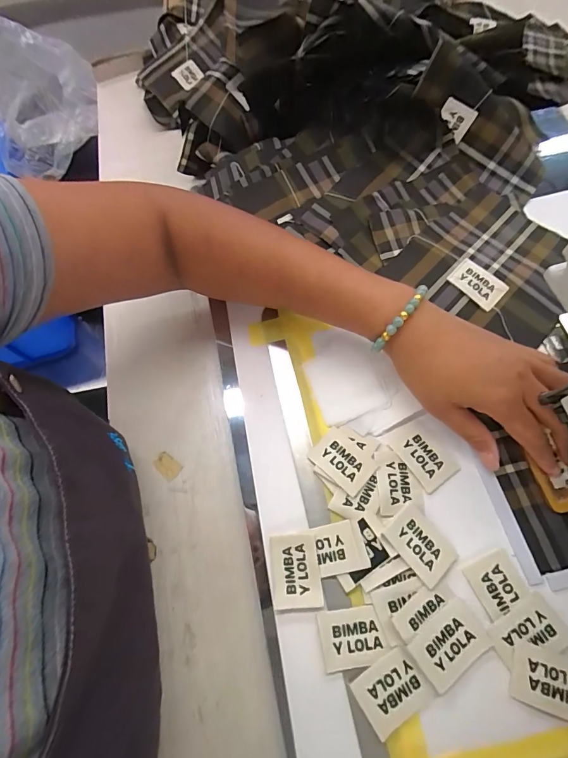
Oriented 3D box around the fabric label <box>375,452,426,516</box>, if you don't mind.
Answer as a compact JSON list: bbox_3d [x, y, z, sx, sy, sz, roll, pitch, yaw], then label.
[{"bbox_3d":[0.091,0.081,0.297,0.034,0.004,0.046,-2,67,3],"label":"fabric label"}]

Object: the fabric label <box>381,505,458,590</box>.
[{"bbox_3d":[0.099,0.121,0.276,0.034,0.004,0.048,-35,75,-22],"label":"fabric label"}]

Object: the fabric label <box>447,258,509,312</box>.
[{"bbox_3d":[0.183,-0.090,0.359,0.048,0.007,0.035,41,75,18],"label":"fabric label"}]

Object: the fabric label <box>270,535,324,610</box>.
[{"bbox_3d":[0.008,0.140,0.277,0.034,0.005,0.047,-7,67,1],"label":"fabric label"}]

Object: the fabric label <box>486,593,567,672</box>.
[{"bbox_3d":[0.164,0.172,0.254,0.049,0.004,0.032,-27,63,-9],"label":"fabric label"}]

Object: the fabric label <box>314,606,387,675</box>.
[{"bbox_3d":[0.046,0.178,0.261,0.042,0.004,0.033,-11,67,-1],"label":"fabric label"}]

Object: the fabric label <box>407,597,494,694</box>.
[{"bbox_3d":[0.111,0.177,0.252,0.049,0.004,0.033,-31,74,-16],"label":"fabric label"}]

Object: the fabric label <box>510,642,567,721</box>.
[{"bbox_3d":[0.172,0.194,0.242,0.048,0.004,0.033,14,70,10],"label":"fabric label"}]

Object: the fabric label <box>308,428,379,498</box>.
[{"bbox_3d":[0.047,0.066,0.304,0.048,0.004,0.033,41,75,18],"label":"fabric label"}]

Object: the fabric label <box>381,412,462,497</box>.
[{"bbox_3d":[0.114,0.058,0.306,0.041,0.004,0.054,-32,69,-10],"label":"fabric label"}]

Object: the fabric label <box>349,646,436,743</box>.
[{"bbox_3d":[0.070,0.202,0.245,0.043,0.004,0.034,-30,69,-14],"label":"fabric label"}]

